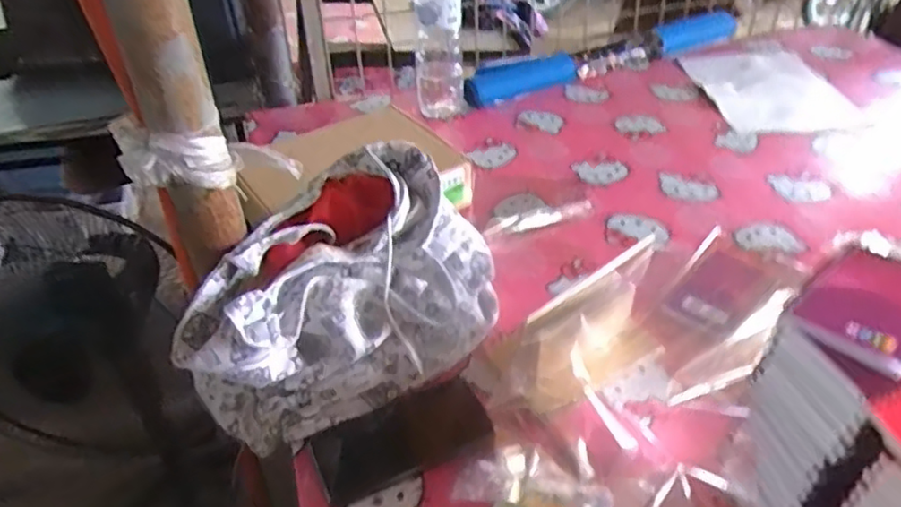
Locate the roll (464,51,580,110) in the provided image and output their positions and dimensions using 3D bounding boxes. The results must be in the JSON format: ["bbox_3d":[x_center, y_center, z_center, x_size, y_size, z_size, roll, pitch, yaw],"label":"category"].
[{"bbox_3d":[0.117,-0.305,1.160,0.218,0.050,0.064,-20,43,-20],"label":"roll"}]

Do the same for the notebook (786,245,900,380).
[{"bbox_3d":[0.307,0.034,0.473,0.111,0.018,0.076,-30,47,-29],"label":"notebook"}]

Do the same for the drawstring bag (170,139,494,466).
[{"bbox_3d":[-0.108,0.034,0.663,0.316,0.162,0.184,-22,43,-21],"label":"drawstring bag"}]

